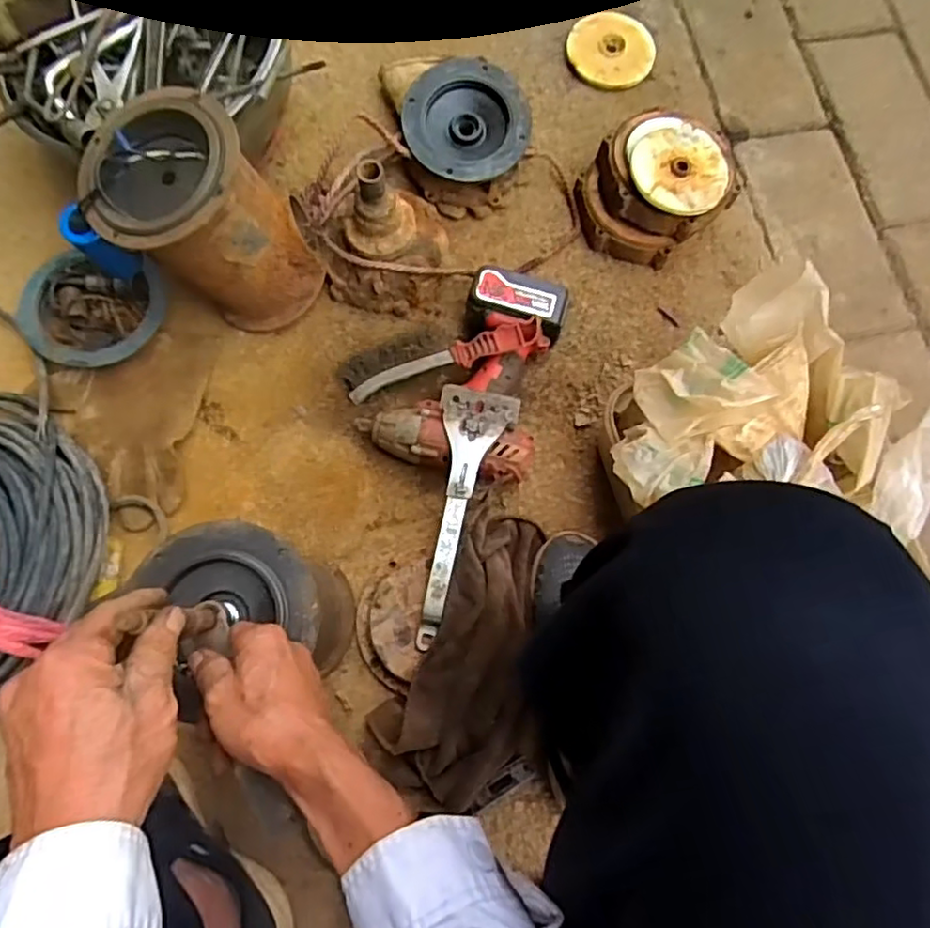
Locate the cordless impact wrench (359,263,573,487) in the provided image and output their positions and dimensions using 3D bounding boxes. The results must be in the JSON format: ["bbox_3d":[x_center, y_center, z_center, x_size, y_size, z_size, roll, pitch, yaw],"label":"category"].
[{"bbox_3d":[-0.010,-0.106,0.736,0.203,0.081,0.229,14,77,3],"label":"cordless impact wrench"}]

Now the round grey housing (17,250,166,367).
[{"bbox_3d":[-0.433,-0.174,0.758,0.149,0.051,0.134,14,77,3],"label":"round grey housing"}]

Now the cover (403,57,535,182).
[{"bbox_3d":[0.001,-0.410,0.784,0.146,0.032,0.144,-7,85,-5],"label":"cover"}]

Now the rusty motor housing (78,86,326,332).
[{"bbox_3d":[-0.262,-0.237,0.678,0.152,0.233,0.150,0,76,0],"label":"rusty motor housing"}]

